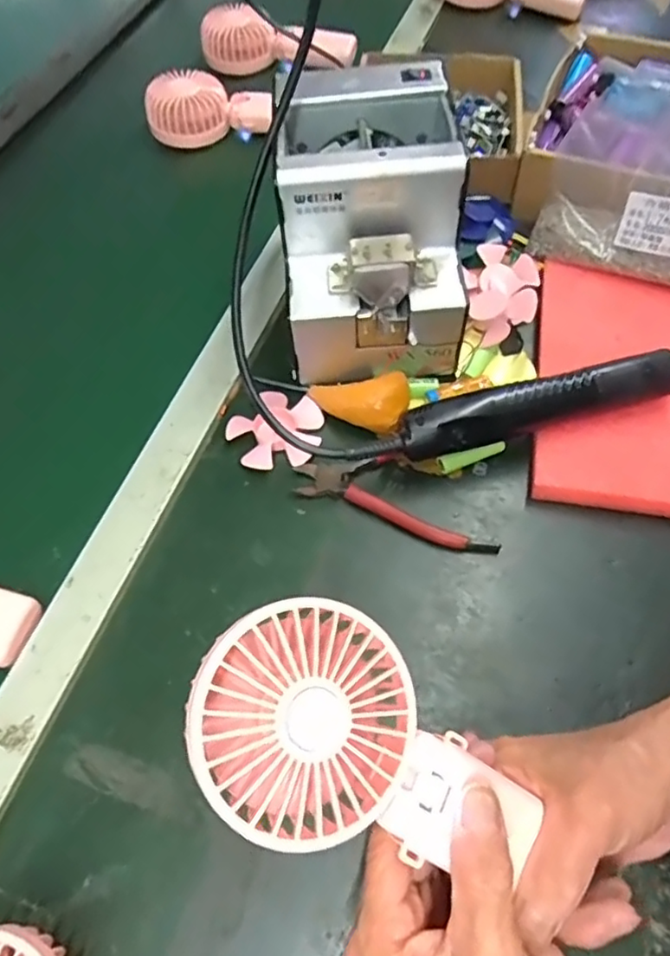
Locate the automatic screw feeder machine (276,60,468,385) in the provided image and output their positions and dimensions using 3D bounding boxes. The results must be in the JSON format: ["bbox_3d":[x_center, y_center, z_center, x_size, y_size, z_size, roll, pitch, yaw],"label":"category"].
[{"bbox_3d":[0.026,-0.188,0.467,0.126,0.150,0.177,-3,60,1],"label":"automatic screw feeder machine"}]

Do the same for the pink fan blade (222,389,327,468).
[{"bbox_3d":[-0.043,-0.037,0.464,0.070,0.014,0.068,0,61,1],"label":"pink fan blade"}]

